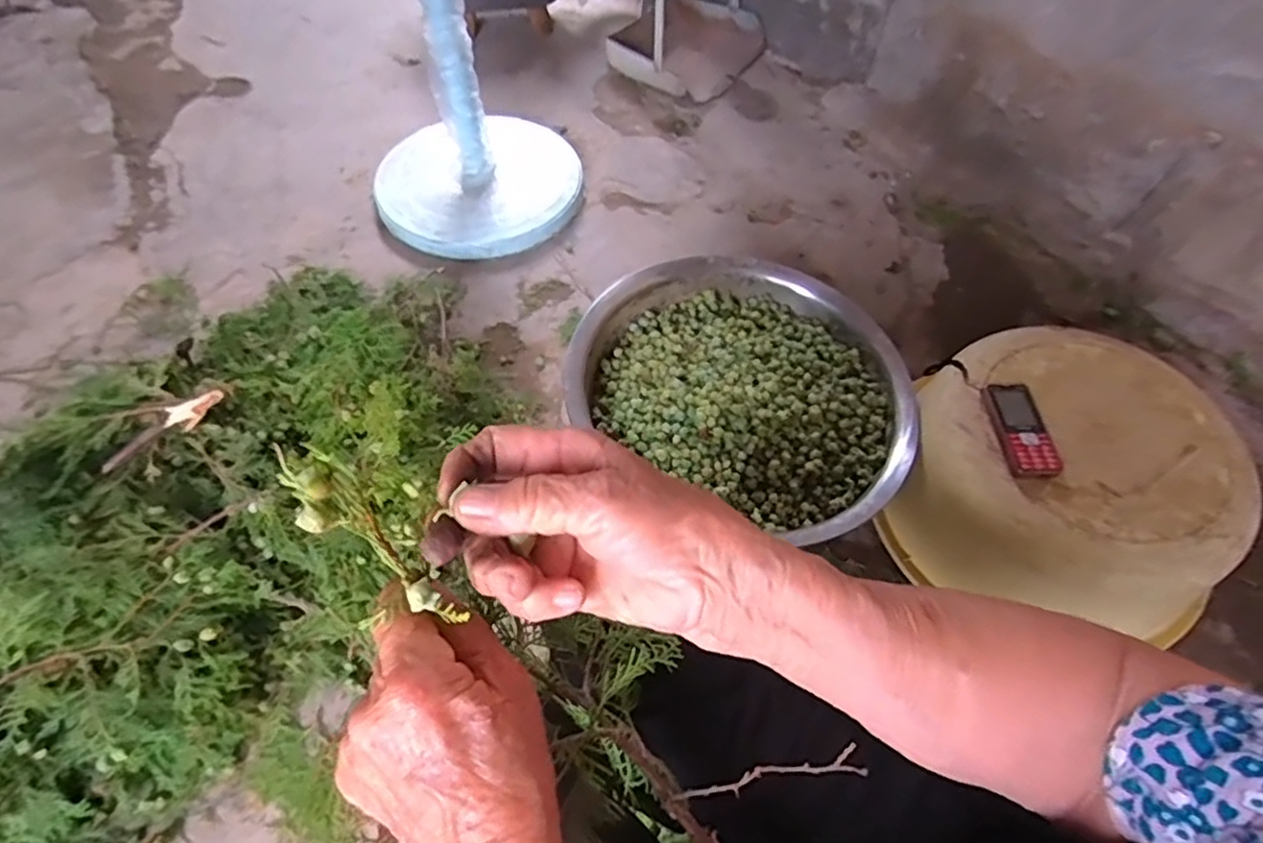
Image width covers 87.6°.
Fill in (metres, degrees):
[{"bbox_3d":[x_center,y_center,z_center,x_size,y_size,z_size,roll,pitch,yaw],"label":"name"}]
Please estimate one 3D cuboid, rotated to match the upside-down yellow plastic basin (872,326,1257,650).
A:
[{"bbox_3d":[0.517,0.071,0.823,0.319,0.195,0.327,1,56,-1],"label":"upside-down yellow plastic basin"}]

